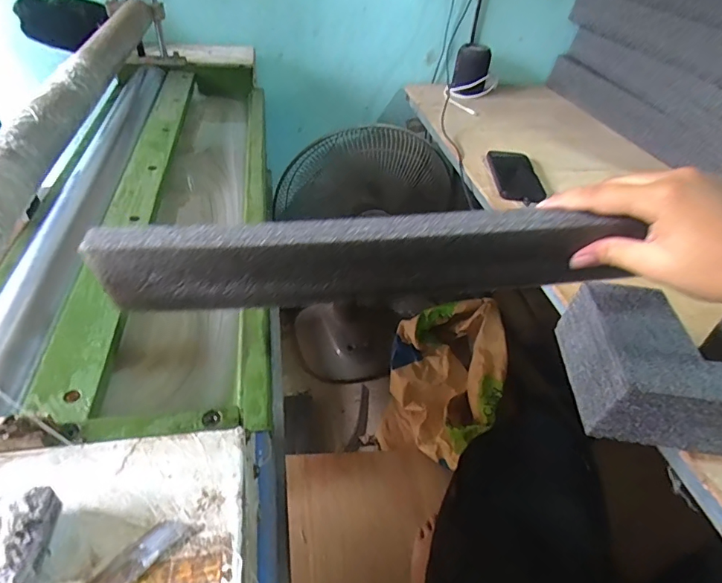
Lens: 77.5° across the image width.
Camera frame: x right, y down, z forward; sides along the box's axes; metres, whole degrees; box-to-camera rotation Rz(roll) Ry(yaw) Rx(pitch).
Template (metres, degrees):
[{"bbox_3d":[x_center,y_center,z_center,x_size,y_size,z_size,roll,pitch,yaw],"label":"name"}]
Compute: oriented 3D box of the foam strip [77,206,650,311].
[{"bbox_3d":[-0.002,-0.024,0.366,0.401,0.075,0.029,-3,43,-3],"label":"foam strip"}]

